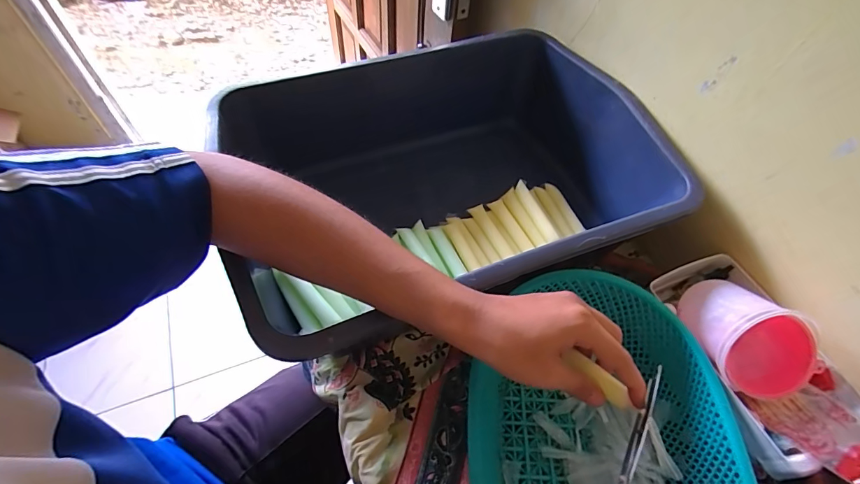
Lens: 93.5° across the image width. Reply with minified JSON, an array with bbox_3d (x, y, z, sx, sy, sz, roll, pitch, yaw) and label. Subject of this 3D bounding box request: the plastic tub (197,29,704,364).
[{"bbox_3d":[0.017,-0.067,0.523,0.481,0.184,0.360,-18,58,-16],"label":"plastic tub"}]

